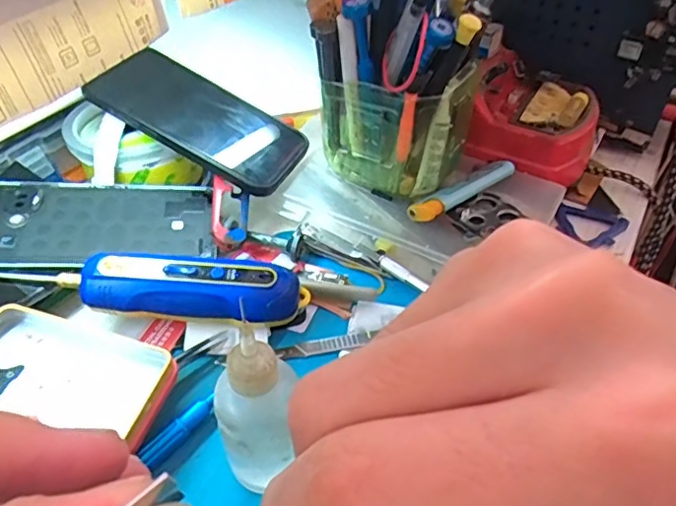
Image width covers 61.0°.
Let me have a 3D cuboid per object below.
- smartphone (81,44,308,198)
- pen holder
[{"bbox_3d":[-0.093,-0.093,0.397,0.137,0.010,0.075,31,47,2],"label":"smartphone"},{"bbox_3d":[0.042,-0.085,0.376,0.079,0.074,0.069,23,48,23],"label":"pen holder"}]

